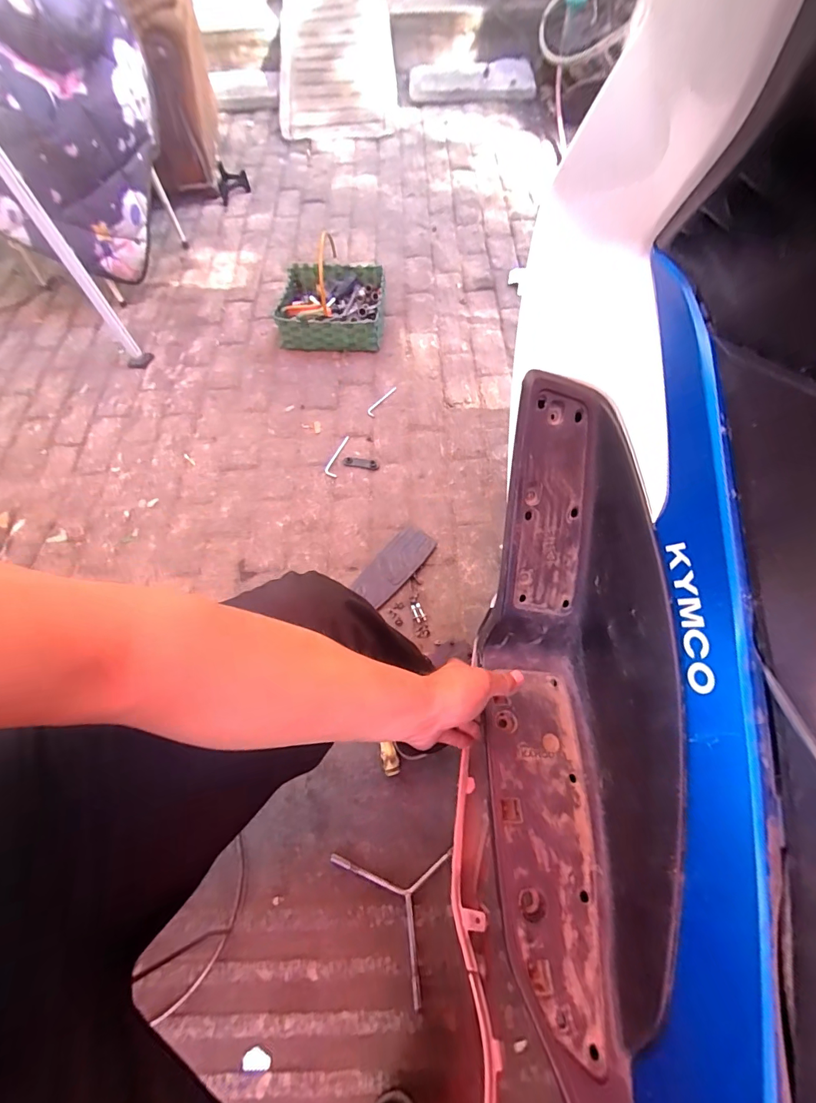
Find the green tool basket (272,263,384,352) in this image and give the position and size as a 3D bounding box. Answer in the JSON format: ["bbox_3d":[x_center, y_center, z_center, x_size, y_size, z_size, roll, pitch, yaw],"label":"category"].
[{"bbox_3d":[-0.242,-0.784,1.308,0.324,0.123,0.319,-2,63,0],"label":"green tool basket"}]

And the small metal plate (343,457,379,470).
[{"bbox_3d":[-0.126,-0.237,1.104,0.093,0.013,0.026,6,64,4],"label":"small metal plate"}]

